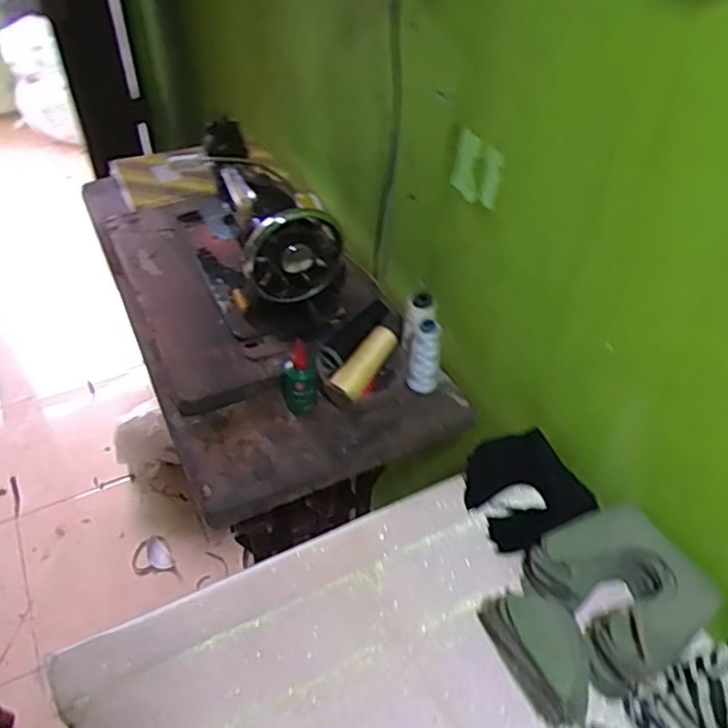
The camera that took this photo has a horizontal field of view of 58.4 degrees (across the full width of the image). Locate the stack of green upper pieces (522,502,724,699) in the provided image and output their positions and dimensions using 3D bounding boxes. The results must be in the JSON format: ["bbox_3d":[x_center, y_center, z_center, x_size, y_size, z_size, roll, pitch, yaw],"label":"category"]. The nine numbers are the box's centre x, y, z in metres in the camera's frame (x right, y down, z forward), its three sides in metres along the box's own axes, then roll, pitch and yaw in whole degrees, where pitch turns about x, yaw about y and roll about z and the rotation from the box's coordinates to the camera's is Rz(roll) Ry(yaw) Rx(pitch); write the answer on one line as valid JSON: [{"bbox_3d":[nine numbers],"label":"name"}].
[{"bbox_3d":[0.268,0.236,0.678,0.149,0.061,0.157,-16,47,-17],"label":"stack of green upper pieces"}]

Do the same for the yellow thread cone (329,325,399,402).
[{"bbox_3d":[0.002,-0.004,0.883,0.037,0.038,0.115,31,70,26],"label":"yellow thread cone"}]

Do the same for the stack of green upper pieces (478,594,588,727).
[{"bbox_3d":[0.174,0.276,0.630,0.056,0.074,0.137,-19,48,-20],"label":"stack of green upper pieces"}]

